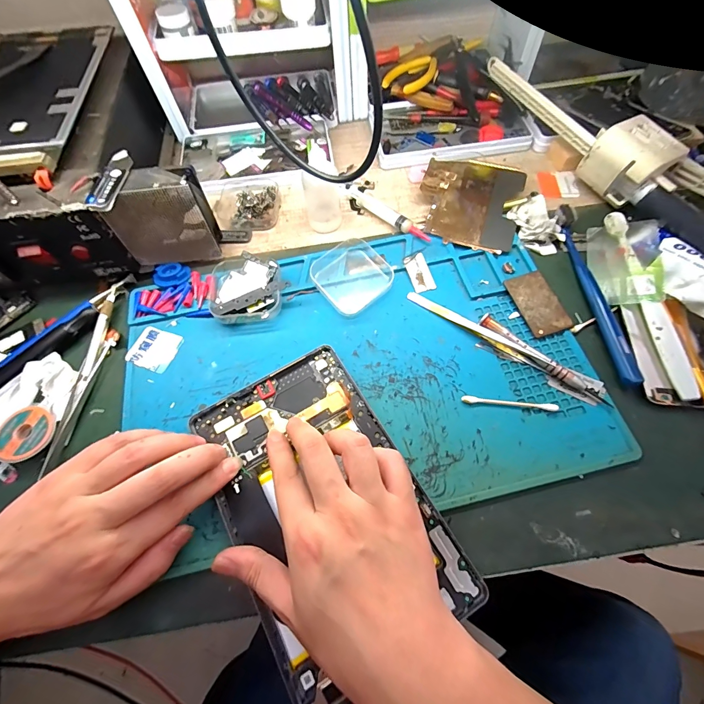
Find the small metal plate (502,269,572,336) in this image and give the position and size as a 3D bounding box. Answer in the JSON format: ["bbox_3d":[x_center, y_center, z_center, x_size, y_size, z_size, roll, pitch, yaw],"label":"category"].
[{"bbox_3d":[0.164,-0.043,0.311,0.035,0.005,0.060,-19,65,-6],"label":"small metal plate"}]

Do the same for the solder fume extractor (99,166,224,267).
[{"bbox_3d":[-0.168,-0.119,0.317,0.079,0.079,0.032,-9,64,-2],"label":"solder fume extractor"}]

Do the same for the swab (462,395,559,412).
[{"bbox_3d":[0.123,0.040,0.275,0.071,0.004,0.006,5,65,5],"label":"swab"}]

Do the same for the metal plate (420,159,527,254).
[{"bbox_3d":[0.120,-0.154,0.363,0.100,0.006,0.108,16,66,10],"label":"metal plate"}]

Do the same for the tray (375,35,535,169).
[{"bbox_3d":[0.115,-0.311,0.433,0.182,0.044,0.197,-4,64,1],"label":"tray"}]

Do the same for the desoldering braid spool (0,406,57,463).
[{"bbox_3d":[-0.255,0.065,0.275,0.038,0.011,0.043,7,65,6],"label":"desoldering braid spool"}]

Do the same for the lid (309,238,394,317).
[{"bbox_3d":[0.000,-0.075,0.334,0.069,0.009,0.070,-39,69,-15],"label":"lid"}]

